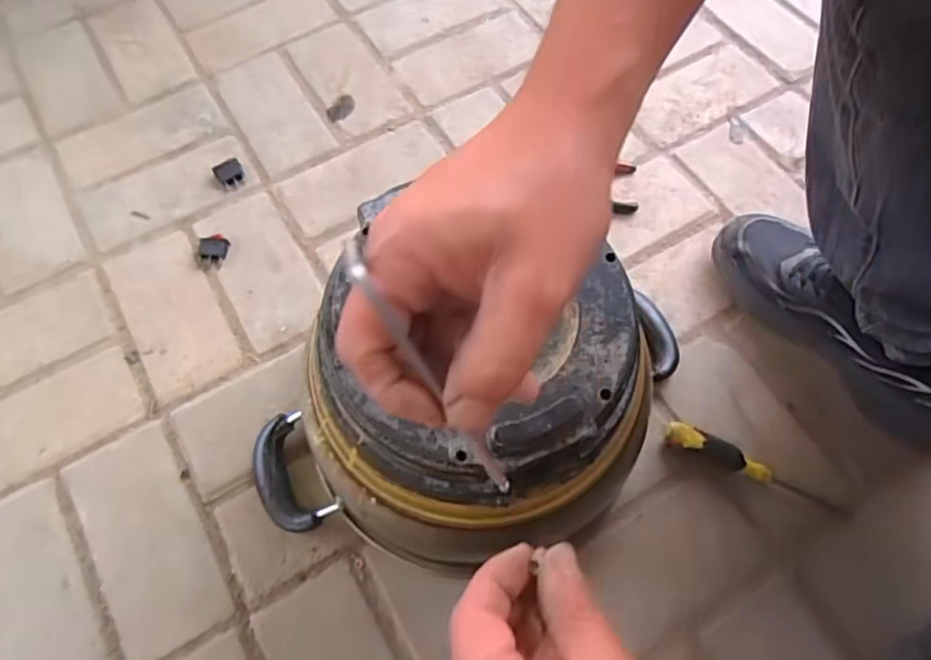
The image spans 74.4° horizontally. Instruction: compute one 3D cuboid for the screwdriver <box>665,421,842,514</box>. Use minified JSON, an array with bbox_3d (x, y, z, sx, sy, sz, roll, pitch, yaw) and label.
[{"bbox_3d":[0.248,0.120,0.529,0.153,0.026,0.019,24,68,11],"label":"screwdriver"}]

